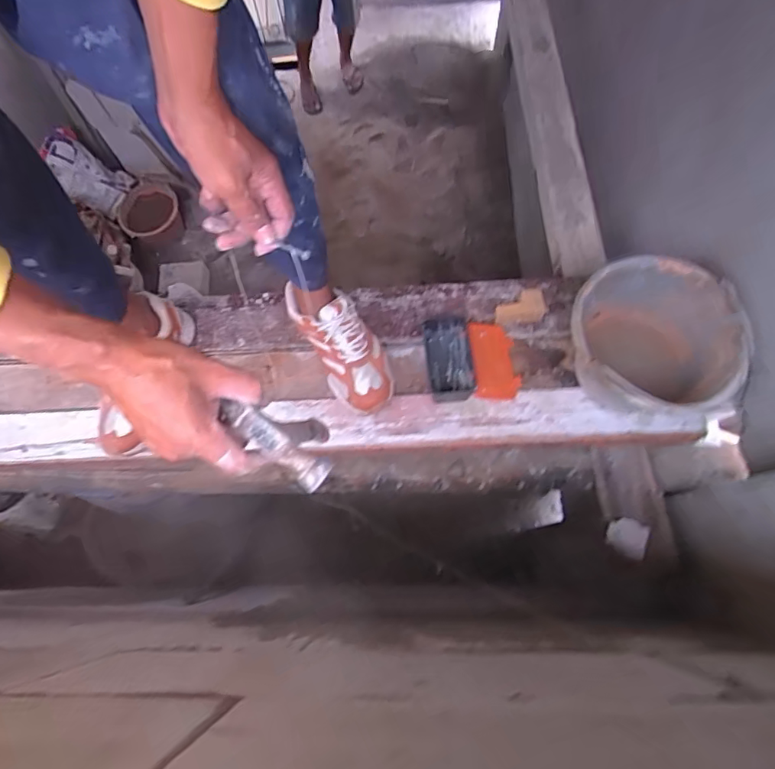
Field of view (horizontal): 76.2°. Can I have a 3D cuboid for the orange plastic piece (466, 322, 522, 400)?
[{"bbox_3d":[0.187,-0.045,0.878,0.079,0.023,0.146,-7,70,-1],"label":"orange plastic piece"}]

